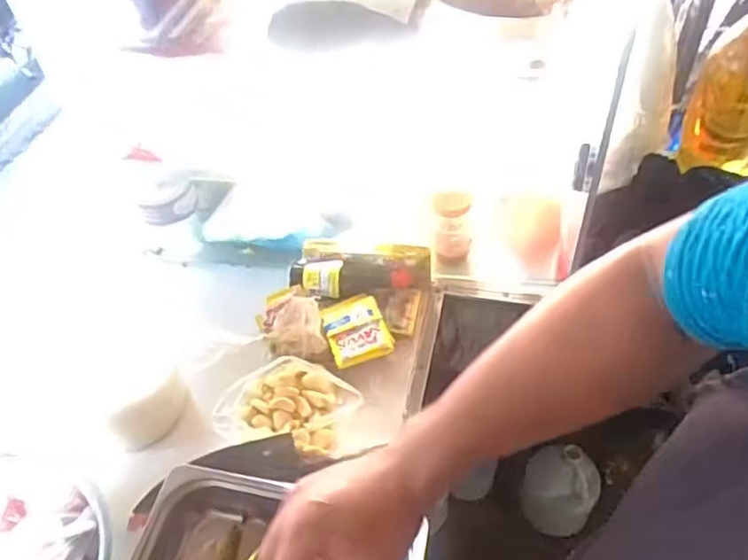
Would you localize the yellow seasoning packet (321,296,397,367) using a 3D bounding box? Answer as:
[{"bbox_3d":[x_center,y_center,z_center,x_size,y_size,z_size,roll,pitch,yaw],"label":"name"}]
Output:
[{"bbox_3d":[-0.022,0.059,0.788,0.073,0.026,0.083,-18,48,-11],"label":"yellow seasoning packet"}]

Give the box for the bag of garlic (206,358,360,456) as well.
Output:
[{"bbox_3d":[-0.096,0.141,0.728,0.144,0.047,0.097,5,48,11],"label":"bag of garlic"}]

